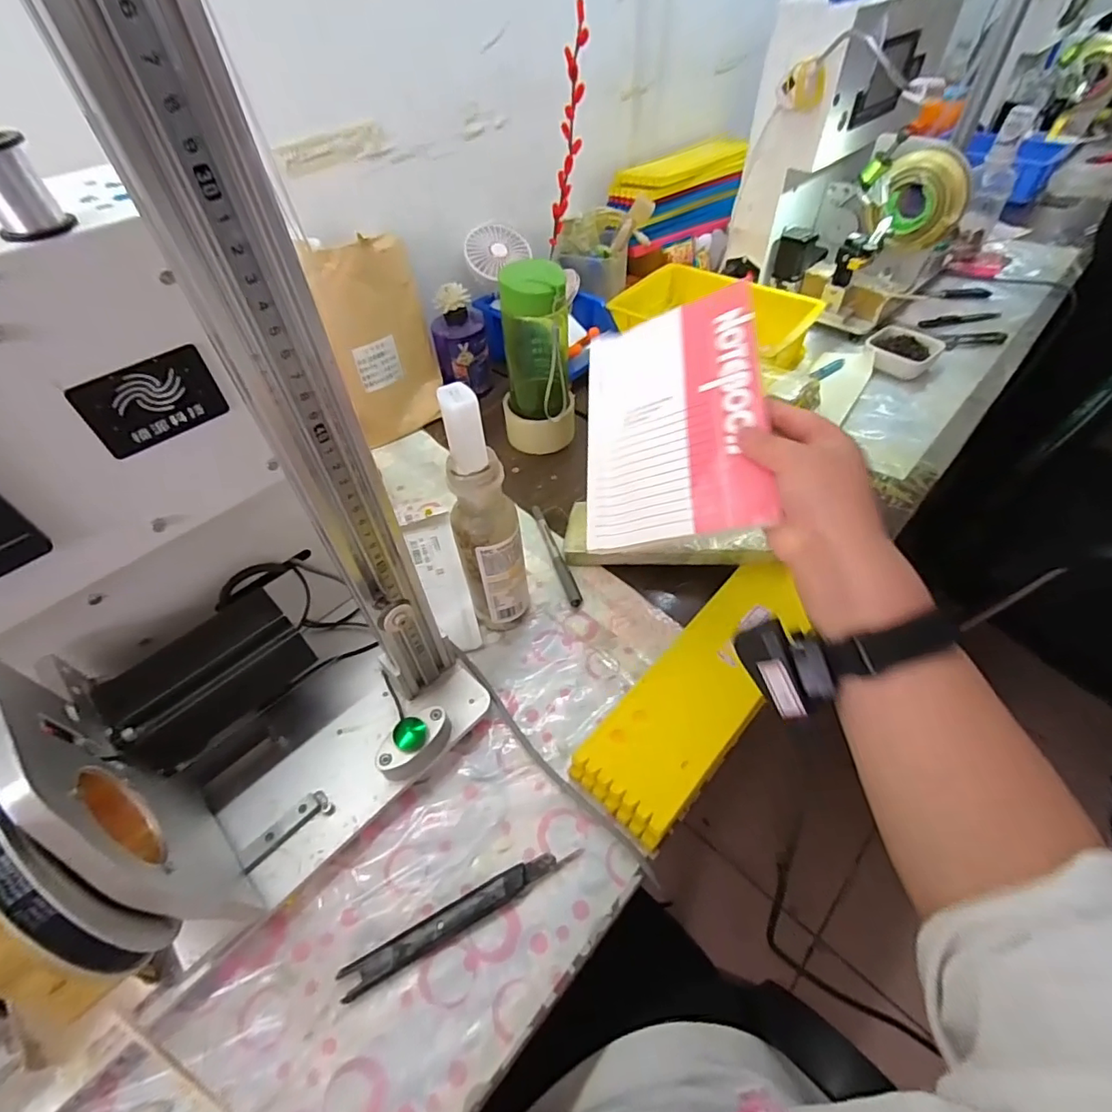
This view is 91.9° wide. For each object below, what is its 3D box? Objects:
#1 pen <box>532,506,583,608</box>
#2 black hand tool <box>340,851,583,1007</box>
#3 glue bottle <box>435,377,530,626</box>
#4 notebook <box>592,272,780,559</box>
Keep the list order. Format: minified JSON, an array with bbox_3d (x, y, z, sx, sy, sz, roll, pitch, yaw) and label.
[{"bbox_3d":[-0.001,-0.004,0.548,0.013,0.013,0.133,-17,51,-11],"label":"pen"},{"bbox_3d":[-0.061,0.236,0.356,0.158,0.014,0.019,-24,53,-16],"label":"black hand tool"},{"bbox_3d":[-0.052,-0.021,0.419,0.045,0.222,0.046,13,52,13],"label":"glue bottle"},{"bbox_3d":[0.085,-0.107,0.408,0.135,0.012,0.192,-9,68,29],"label":"notebook"}]

